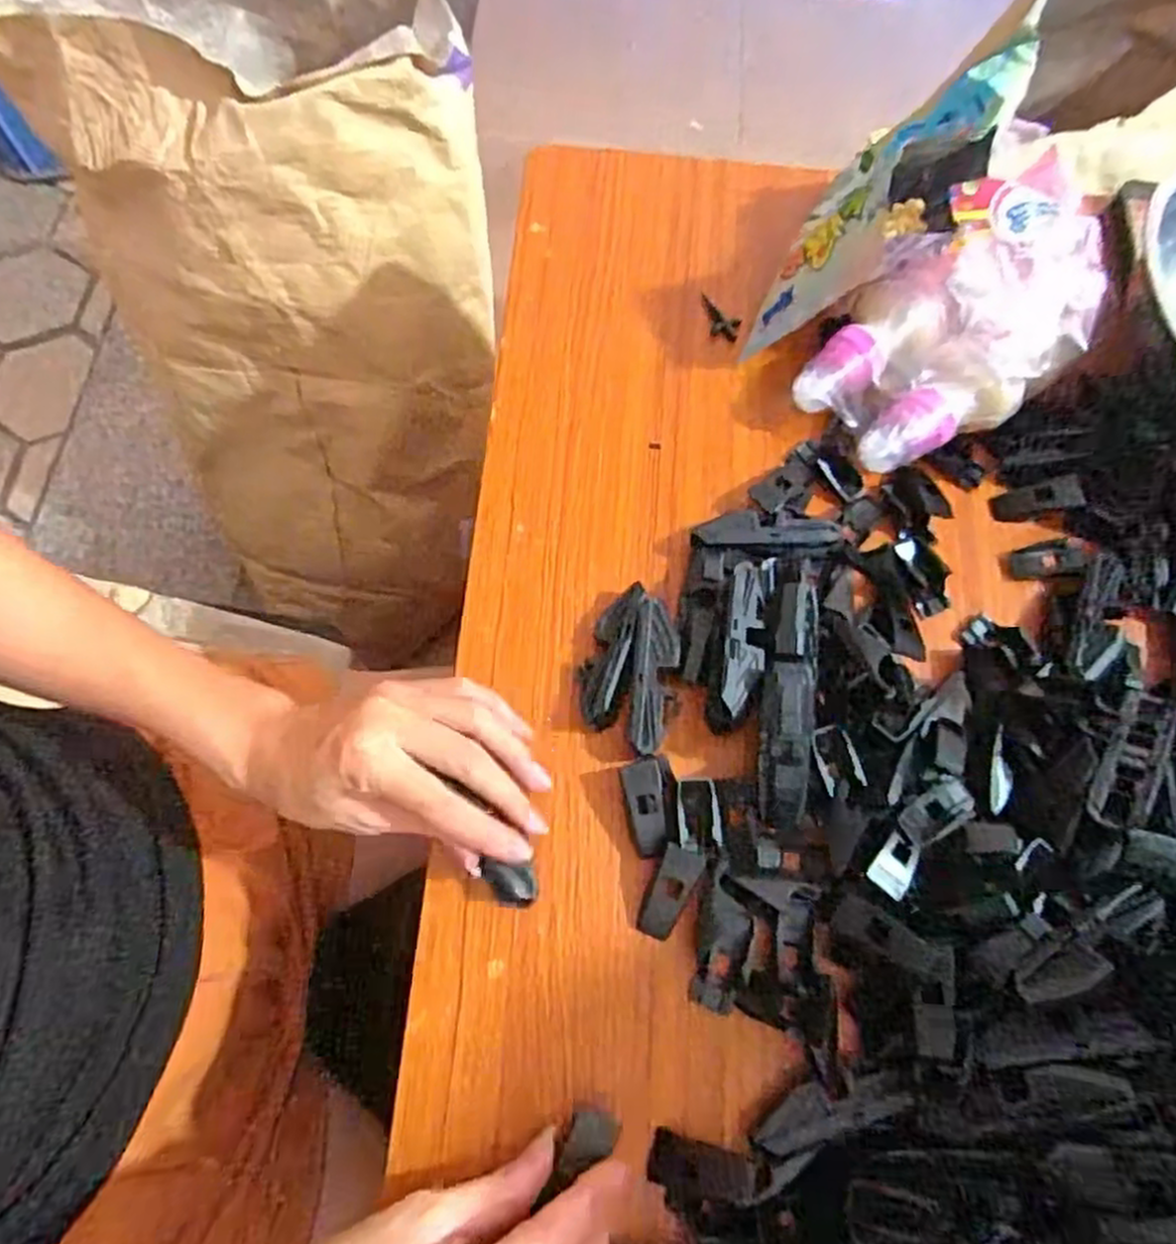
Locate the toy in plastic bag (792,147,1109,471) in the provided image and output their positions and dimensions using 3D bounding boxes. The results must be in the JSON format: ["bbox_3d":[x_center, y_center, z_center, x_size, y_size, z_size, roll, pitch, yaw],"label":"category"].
[{"bbox_3d":[0.182,-0.145,0.385,0.097,0.105,0.136,39,72,11],"label":"toy in plastic bag"}]

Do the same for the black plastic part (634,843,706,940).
[{"bbox_3d":[0.035,0.115,0.332,0.017,0.007,0.042,24,99,6],"label":"black plastic part"}]

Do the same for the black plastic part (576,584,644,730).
[{"bbox_3d":[0.010,0.015,0.366,0.022,0.025,0.067,12,69,2],"label":"black plastic part"}]

